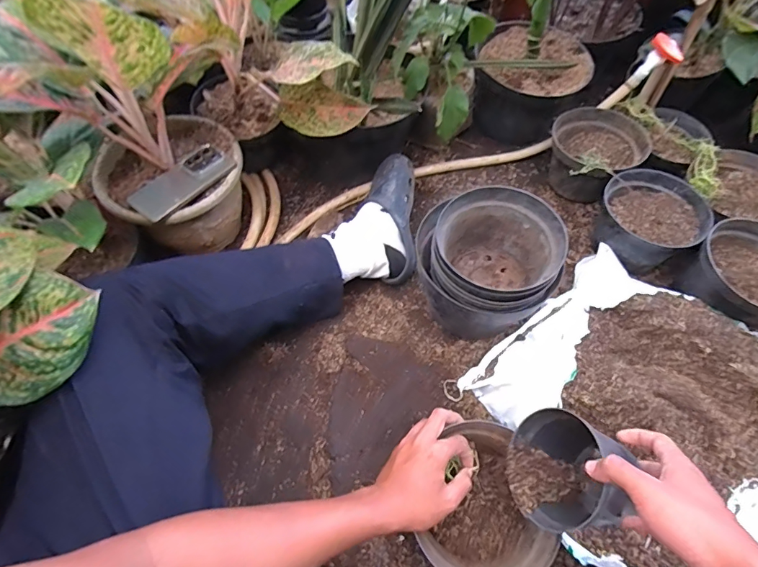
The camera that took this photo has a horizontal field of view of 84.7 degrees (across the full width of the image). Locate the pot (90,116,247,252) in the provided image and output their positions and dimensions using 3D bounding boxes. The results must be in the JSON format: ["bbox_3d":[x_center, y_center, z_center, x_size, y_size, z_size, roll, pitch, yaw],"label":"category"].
[{"bbox_3d":[-0.349,-0.162,0.760,0.232,0.151,0.206,-39,67,-19],"label":"pot"}]

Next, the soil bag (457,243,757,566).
[{"bbox_3d":[0.432,0.206,0.610,0.461,0.081,0.504,-38,67,-19],"label":"soil bag"}]

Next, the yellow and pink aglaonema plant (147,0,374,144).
[{"bbox_3d":[-0.226,-0.420,0.664,0.220,0.350,0.398,-32,65,-16],"label":"yellow and pink aglaonema plant"}]

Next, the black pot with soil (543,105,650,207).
[{"bbox_3d":[0.431,-0.266,0.863,0.185,0.106,0.179,0,61,1],"label":"black pot with soil"}]

